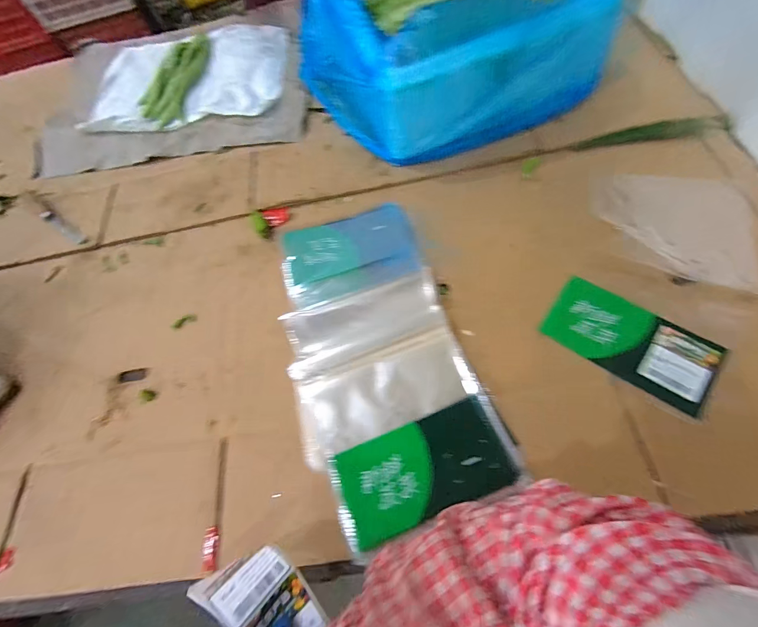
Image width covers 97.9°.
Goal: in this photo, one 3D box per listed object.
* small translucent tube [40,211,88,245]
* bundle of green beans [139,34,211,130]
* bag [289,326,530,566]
[{"bbox_3d":[-0.593,-0.161,0.621,0.133,0.013,0.022,30,75,18],"label":"small translucent tube"},{"bbox_3d":[-0.425,-0.502,0.703,0.100,0.018,0.240,10,70,12],"label":"bundle of green beans"},{"bbox_3d":[0.029,0.131,0.401,0.204,0.028,0.212,-24,67,-2],"label":"bag"}]

